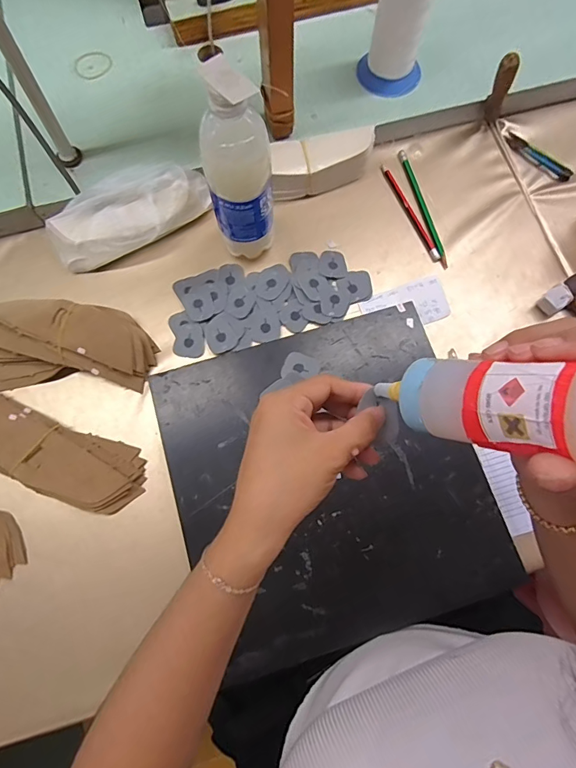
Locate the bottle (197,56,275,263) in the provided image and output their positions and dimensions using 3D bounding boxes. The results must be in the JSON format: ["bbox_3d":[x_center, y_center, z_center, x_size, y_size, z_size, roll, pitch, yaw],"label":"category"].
[{"bbox_3d":[-0.047,-0.199,0.413,0.063,0.198,0.058,-12,78,-3],"label":"bottle"}]

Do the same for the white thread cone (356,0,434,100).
[{"bbox_3d":[0.131,-0.416,0.486,0.072,0.146,0.066,13,78,2],"label":"white thread cone"}]

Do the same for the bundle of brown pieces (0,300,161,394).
[{"bbox_3d":[-0.247,-0.043,0.463,0.193,0.034,0.091,0,78,-1],"label":"bundle of brown pieces"}]

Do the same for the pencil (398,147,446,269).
[{"bbox_3d":[0.168,-0.220,0.524,0.010,0.004,0.169,-15,78,-4],"label":"pencil"}]

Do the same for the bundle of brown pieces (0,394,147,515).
[{"bbox_3d":[-0.246,0.073,0.438,0.196,0.025,0.071,21,78,4],"label":"bundle of brown pieces"}]

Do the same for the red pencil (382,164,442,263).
[{"bbox_3d":[0.151,-0.213,0.520,0.010,0.004,0.142,-22,79,-6],"label":"red pencil"}]

